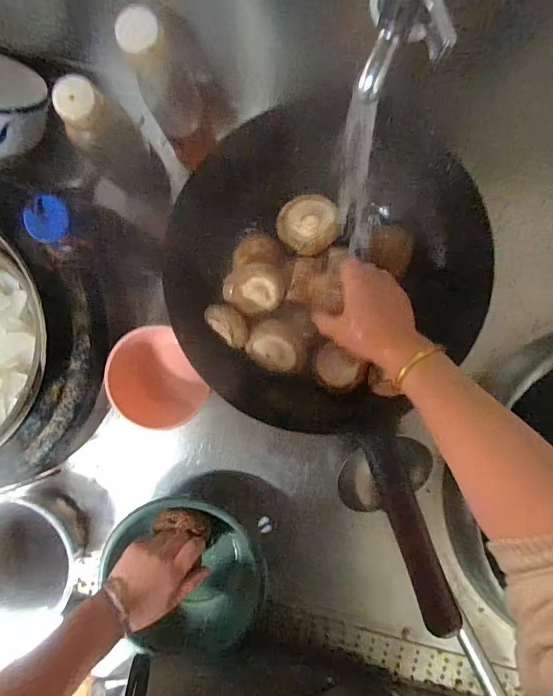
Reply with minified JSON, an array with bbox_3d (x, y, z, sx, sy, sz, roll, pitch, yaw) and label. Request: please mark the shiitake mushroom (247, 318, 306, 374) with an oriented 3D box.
[{"bbox_3d":[0.001,-0.001,0.473,0.066,0.029,0.056,19,89,1],"label":"shiitake mushroom"}]

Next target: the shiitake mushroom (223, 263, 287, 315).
[{"bbox_3d":[-0.024,-0.066,0.458,0.067,0.028,0.051,4,89,1],"label":"shiitake mushroom"}]

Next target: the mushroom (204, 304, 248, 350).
[{"bbox_3d":[-0.054,-0.027,0.468,0.034,0.029,0.057,-44,89,0],"label":"mushroom"}]

